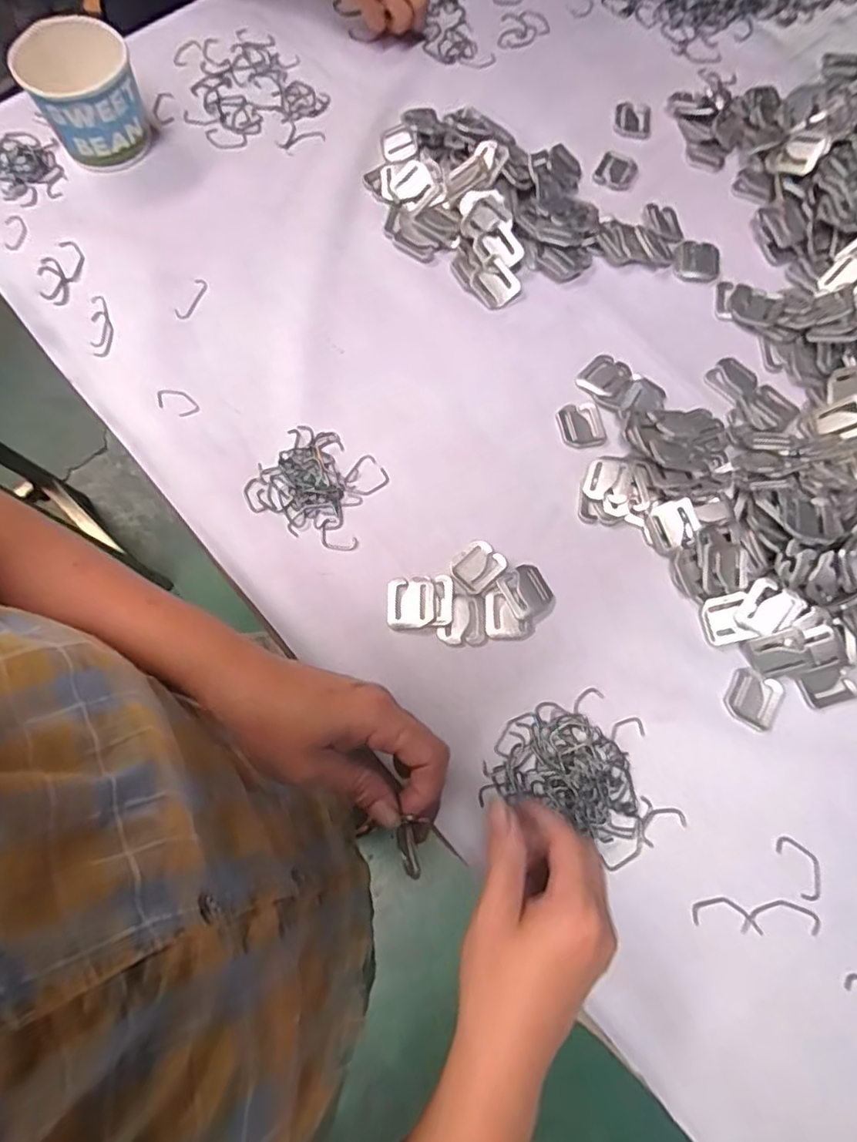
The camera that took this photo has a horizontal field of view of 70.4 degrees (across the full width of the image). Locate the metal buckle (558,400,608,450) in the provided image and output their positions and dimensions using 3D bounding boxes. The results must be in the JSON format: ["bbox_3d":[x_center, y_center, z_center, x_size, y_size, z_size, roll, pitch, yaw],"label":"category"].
[{"bbox_3d":[0.127,-0.121,0.503,0.034,0.004,0.041,-12,75,-4],"label":"metal buckle"}]

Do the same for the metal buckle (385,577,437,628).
[{"bbox_3d":[-0.014,0.024,0.458,0.036,0.007,0.038,-3,74,-2],"label":"metal buckle"}]

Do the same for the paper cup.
[{"bbox_3d":[-0.299,-0.416,0.538,0.086,0.081,0.082,0,74,-1],"label":"paper cup"}]

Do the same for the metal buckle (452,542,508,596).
[{"bbox_3d":[0.037,-0.003,0.467,0.038,0.004,0.033,-42,79,-11],"label":"metal buckle"}]

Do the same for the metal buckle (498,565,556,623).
[{"bbox_3d":[0.076,0.017,0.463,0.035,0.004,0.042,-26,76,-8],"label":"metal buckle"}]

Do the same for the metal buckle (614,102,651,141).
[{"bbox_3d":[0.200,-0.441,0.593,0.035,0.004,0.038,9,74,2],"label":"metal buckle"}]

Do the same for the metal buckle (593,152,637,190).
[{"bbox_3d":[0.179,-0.380,0.577,0.037,0.004,0.041,26,76,6],"label":"metal buckle"}]

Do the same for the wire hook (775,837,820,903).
[{"bbox_3d":[0.256,0.202,0.416,0.023,0.004,0.042,-24,76,-7],"label":"wire hook"}]

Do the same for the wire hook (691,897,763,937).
[{"bbox_3d":[0.199,0.229,0.403,0.046,0.004,0.019,8,74,1],"label":"wire hook"}]

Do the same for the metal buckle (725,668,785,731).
[{"bbox_3d":[0.239,0.094,0.443,0.038,0.004,0.038,23,75,5],"label":"metal buckle"}]

